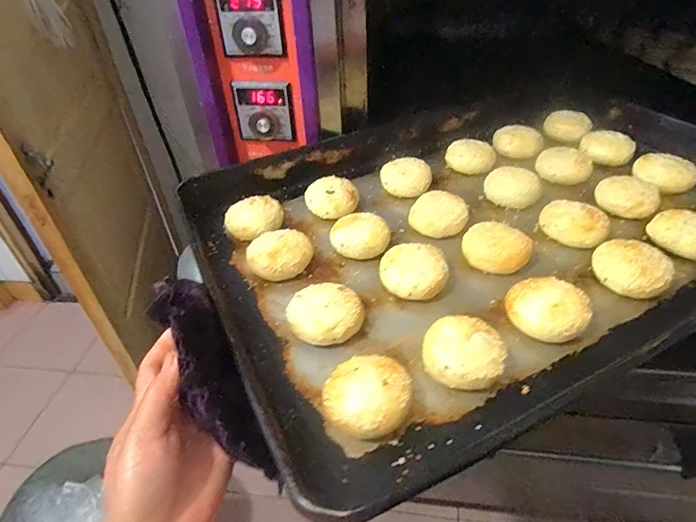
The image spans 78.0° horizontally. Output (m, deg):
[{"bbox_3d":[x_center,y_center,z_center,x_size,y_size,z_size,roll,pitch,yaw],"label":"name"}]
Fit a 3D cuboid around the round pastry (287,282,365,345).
[{"bbox_3d":[-0.019,0.046,0.363,0.060,0.030,0.052,-12,41,-10],"label":"round pastry"}]

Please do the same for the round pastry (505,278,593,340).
[{"bbox_3d":[0.165,0.038,0.357,0.060,0.027,0.061,-2,40,1],"label":"round pastry"}]

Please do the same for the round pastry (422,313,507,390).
[{"bbox_3d":[0.087,0.070,0.325,0.057,0.035,0.053,-2,40,1],"label":"round pastry"}]

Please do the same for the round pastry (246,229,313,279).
[{"bbox_3d":[-0.068,-0.005,0.431,0.063,0.031,0.063,-14,41,-13],"label":"round pastry"}]

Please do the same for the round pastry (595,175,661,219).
[{"bbox_3d":[0.307,-0.072,0.474,0.055,0.020,0.057,9,41,14],"label":"round pastry"}]

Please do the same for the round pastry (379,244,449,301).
[{"bbox_3d":[0.061,0.009,0.399,0.059,0.032,0.056,-2,40,1],"label":"round pastry"}]

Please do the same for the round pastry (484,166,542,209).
[{"bbox_3d":[0.192,-0.087,0.500,0.059,0.028,0.059,11,42,16],"label":"round pastry"}]

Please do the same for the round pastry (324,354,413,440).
[{"bbox_3d":[0.014,0.097,0.301,0.058,0.031,0.052,-12,41,-10],"label":"round pastry"}]

